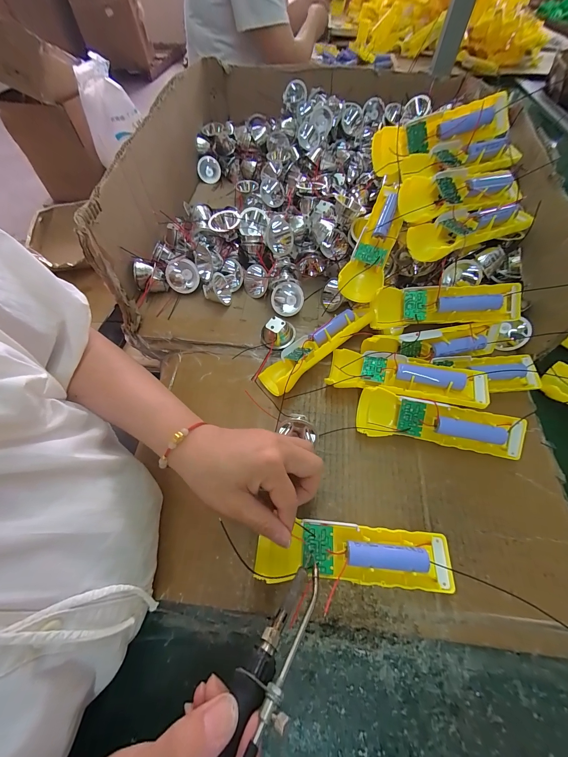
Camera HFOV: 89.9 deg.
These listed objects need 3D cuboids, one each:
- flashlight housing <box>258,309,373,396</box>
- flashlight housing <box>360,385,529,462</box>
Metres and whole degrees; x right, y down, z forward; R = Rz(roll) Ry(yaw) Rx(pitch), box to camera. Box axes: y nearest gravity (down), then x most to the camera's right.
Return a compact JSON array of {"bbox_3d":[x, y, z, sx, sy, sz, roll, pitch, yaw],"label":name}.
[{"bbox_3d":[0.039,-0.042,0.340,0.151,0.030,0.044,-38,65,-20],"label":"flashlight housing"},{"bbox_3d":[0.154,0.045,0.289,0.152,0.027,0.045,10,94,8],"label":"flashlight housing"}]

